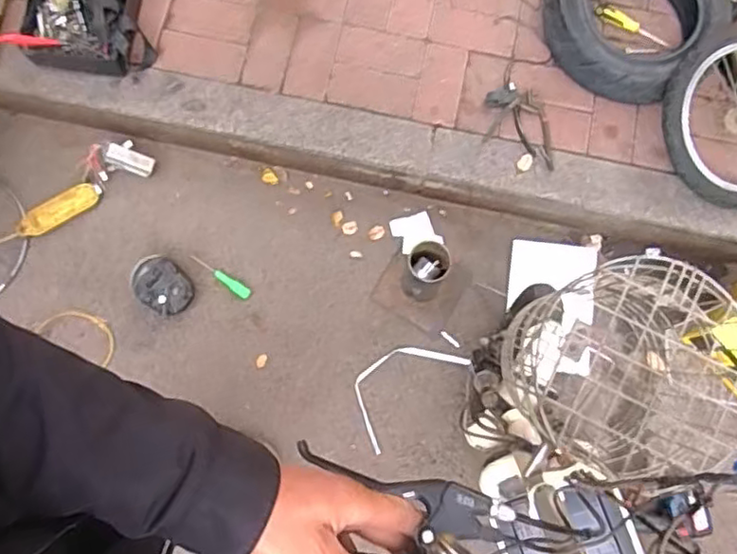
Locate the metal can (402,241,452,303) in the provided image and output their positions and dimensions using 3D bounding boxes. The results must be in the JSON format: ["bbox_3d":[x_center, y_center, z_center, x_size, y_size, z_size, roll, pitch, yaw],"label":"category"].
[{"bbox_3d":[0.125,-0.009,1.387,0.092,0.196,0.106,16,76,3],"label":"metal can"}]

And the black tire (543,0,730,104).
[{"bbox_3d":[0.588,-0.584,1.423,0.363,0.115,0.382,0,79,-1],"label":"black tire"}]

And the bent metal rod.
[{"bbox_3d":[0.074,0.239,1.435,0.287,0.015,0.151,-42,79,-11],"label":"bent metal rod"}]

